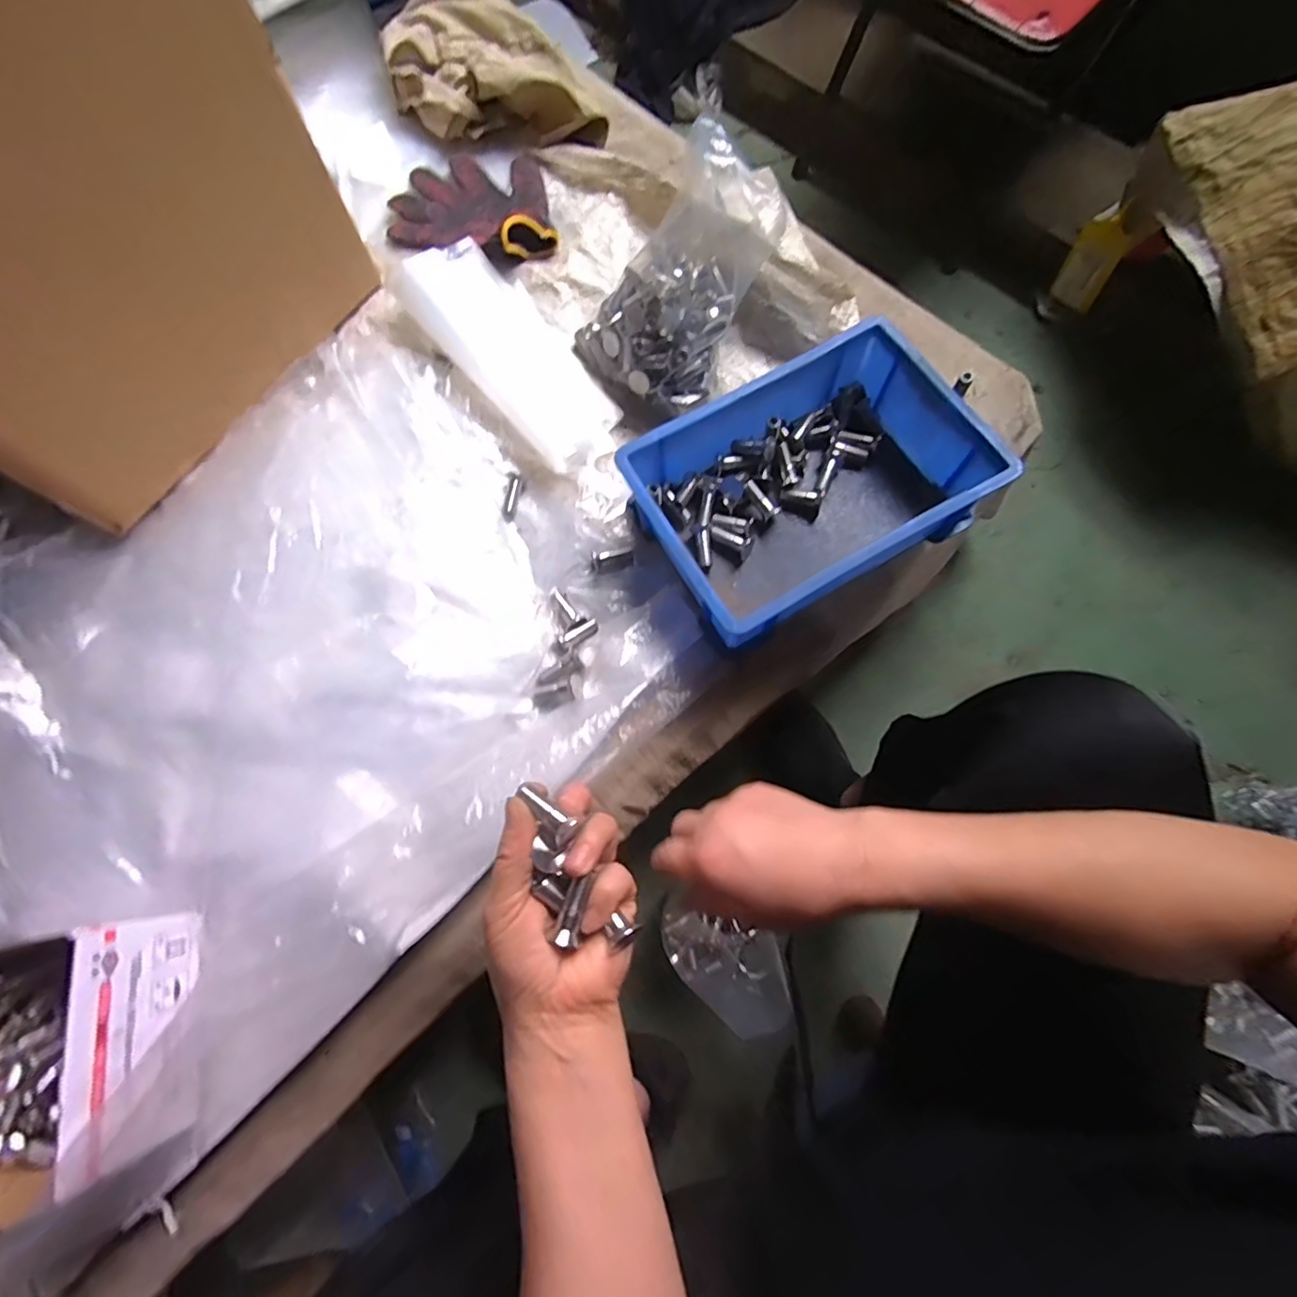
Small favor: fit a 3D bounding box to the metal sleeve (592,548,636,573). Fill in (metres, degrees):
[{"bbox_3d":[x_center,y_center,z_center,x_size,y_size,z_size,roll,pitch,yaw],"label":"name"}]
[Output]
[{"bbox_3d":[-0.029,-0.074,0.481,0.036,0.012,0.016,-12,77,-19],"label":"metal sleeve"}]

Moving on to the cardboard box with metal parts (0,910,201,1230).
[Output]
[{"bbox_3d":[-0.375,0.252,0.344,0.157,0.086,0.143,-13,76,-3],"label":"cardboard box with metal parts"}]

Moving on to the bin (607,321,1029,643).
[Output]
[{"bbox_3d":[0.119,-0.125,0.449,0.241,0.077,0.170,-27,77,-7],"label":"bin"}]

